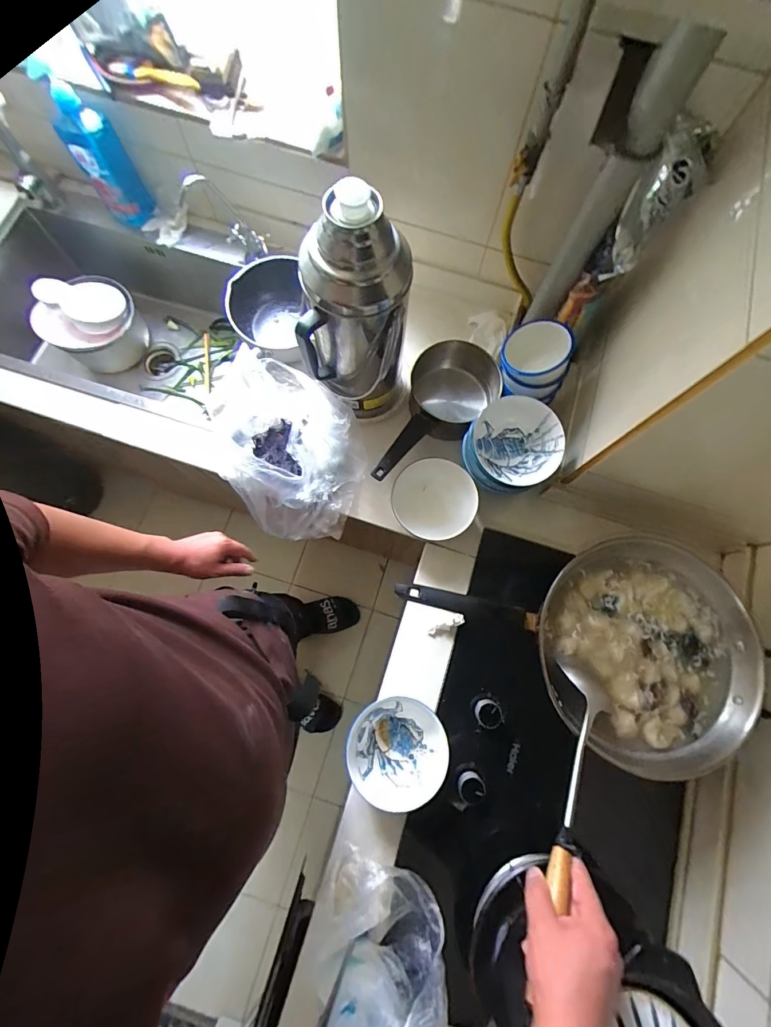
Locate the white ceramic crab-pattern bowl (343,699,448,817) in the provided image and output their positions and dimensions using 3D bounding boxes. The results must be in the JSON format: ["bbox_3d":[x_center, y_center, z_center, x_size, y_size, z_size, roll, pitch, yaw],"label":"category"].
[{"bbox_3d":[0.018,0.356,0.634,0.150,0.086,0.148,-7,77,-3],"label":"white ceramic crab-pattern bowl"}]

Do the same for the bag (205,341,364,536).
[{"bbox_3d":[-0.172,-0.118,0.712,0.239,0.146,0.316,-27,78,-8],"label":"bag"}]

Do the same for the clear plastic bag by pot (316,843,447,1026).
[{"bbox_3d":[-0.005,0.592,0.537,0.161,0.109,0.212,4,76,-1],"label":"clear plastic bag by pot"}]

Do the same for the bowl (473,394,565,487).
[{"bbox_3d":[0.219,-0.115,0.678,0.132,0.084,0.133,0,76,-1],"label":"bowl"}]

